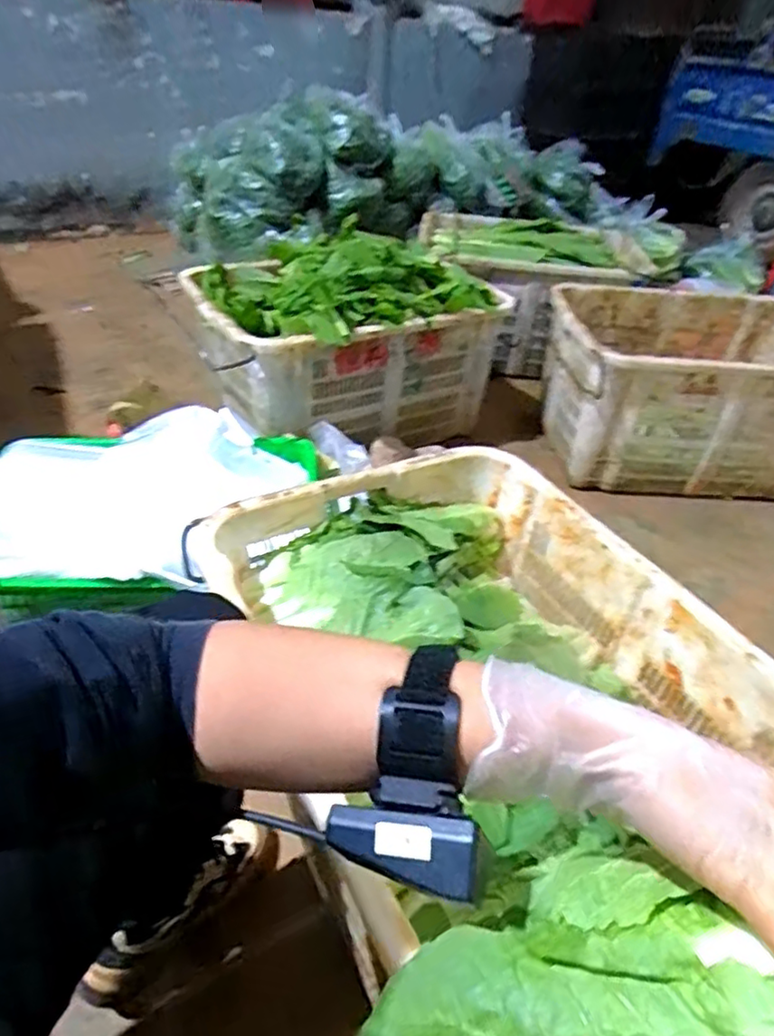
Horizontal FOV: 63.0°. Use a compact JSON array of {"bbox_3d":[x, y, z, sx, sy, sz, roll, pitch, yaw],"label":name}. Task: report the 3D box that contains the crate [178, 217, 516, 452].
[{"bbox_3d":[-0.115,-0.422,1.473,0.611,0.357,0.481,-17,43,-26],"label":"crate"}]

